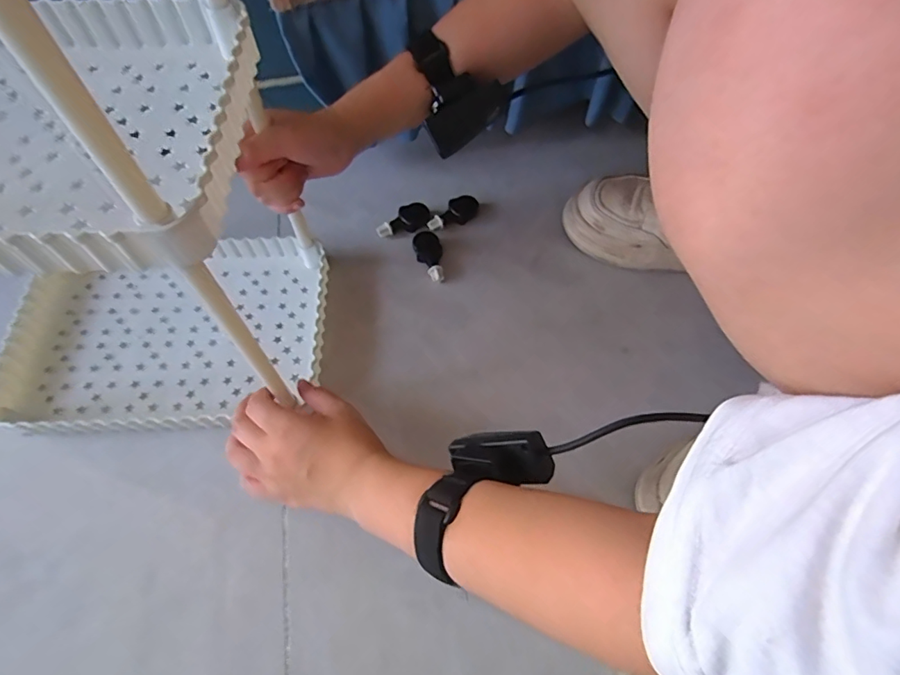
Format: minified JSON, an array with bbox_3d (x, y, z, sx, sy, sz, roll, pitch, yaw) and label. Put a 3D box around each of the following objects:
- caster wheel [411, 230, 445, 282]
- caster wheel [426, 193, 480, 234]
[{"bbox_3d":[-0.021,-0.088,0.539,0.028,0.015,0.061,-14,61,-9],"label":"caster wheel"},{"bbox_3d":[0.002,-0.141,0.571,0.064,0.023,0.027,-23,63,-14],"label":"caster wheel"}]

